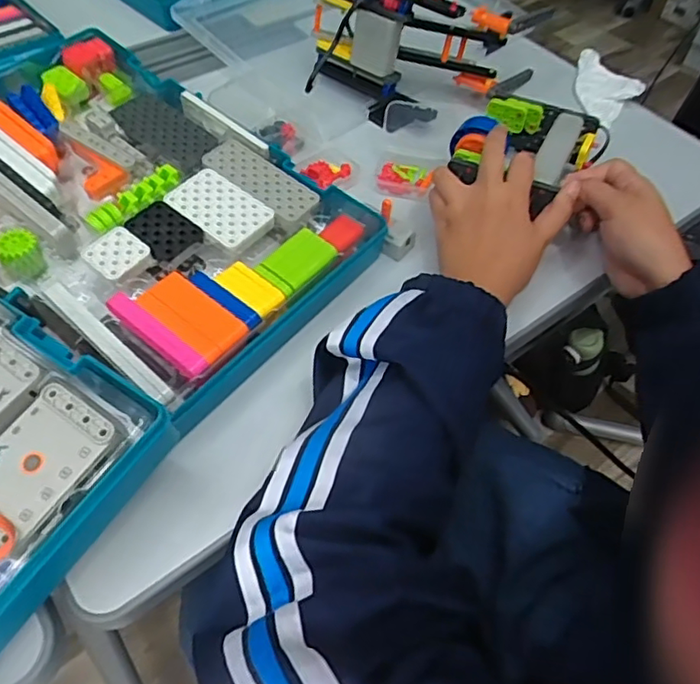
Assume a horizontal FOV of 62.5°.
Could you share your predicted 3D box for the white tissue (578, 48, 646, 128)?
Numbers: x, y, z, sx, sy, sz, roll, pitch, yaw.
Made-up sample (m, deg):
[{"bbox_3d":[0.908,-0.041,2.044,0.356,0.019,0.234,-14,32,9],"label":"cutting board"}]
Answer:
[{"bbox_3d":[0.287,-0.288,0.641,0.068,0.026,0.119,17,55,8],"label":"white tissue"}]

